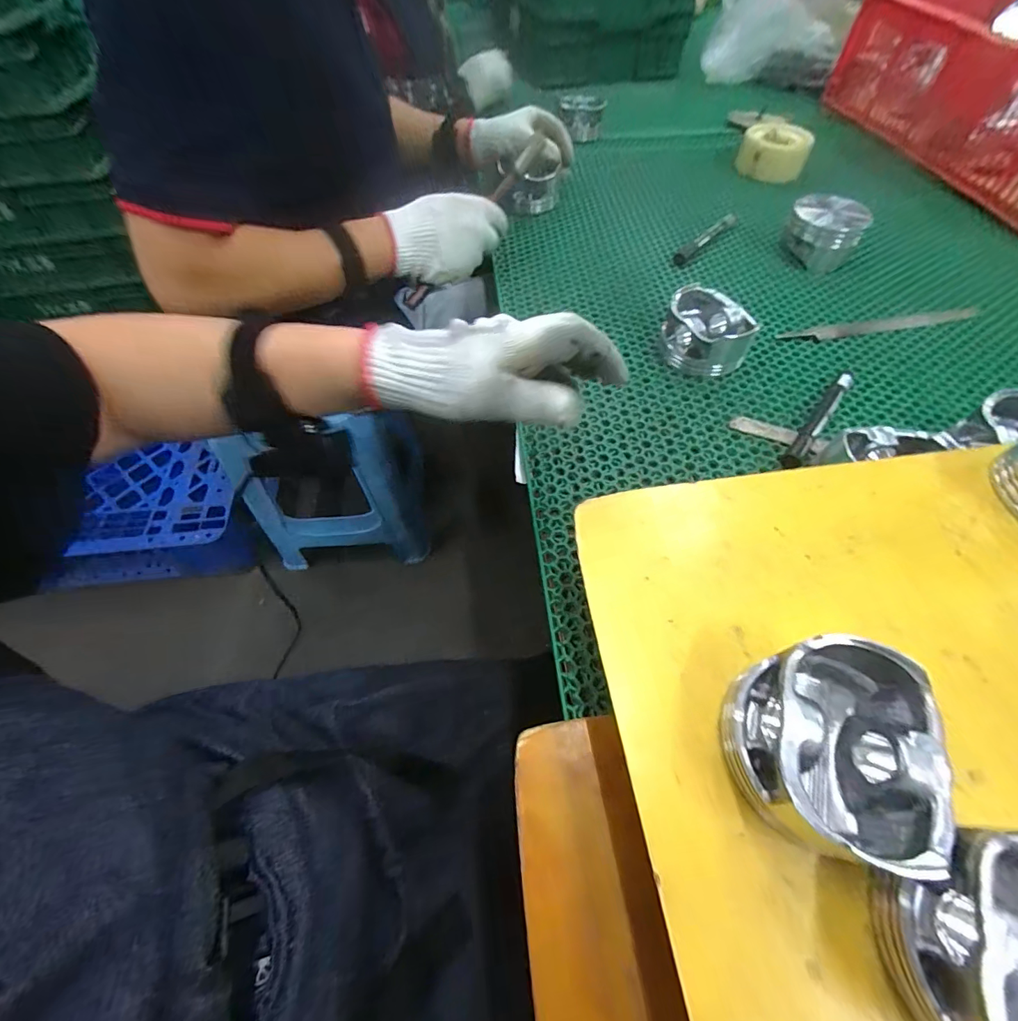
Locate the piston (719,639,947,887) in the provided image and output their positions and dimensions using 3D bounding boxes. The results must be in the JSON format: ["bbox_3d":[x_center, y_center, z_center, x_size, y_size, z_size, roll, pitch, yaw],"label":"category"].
[{"bbox_3d":[0.145,0.105,0.206,0.075,0.045,0.085,19,60,12],"label":"piston"}]

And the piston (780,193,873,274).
[{"bbox_3d":[0.393,-0.352,0.558,0.087,0.056,0.078,35,64,19],"label":"piston"}]

